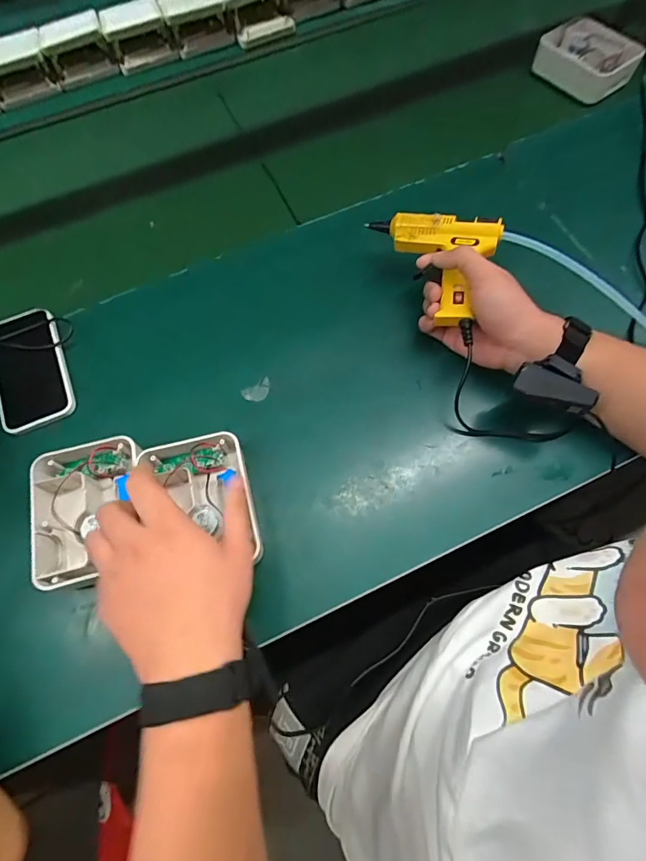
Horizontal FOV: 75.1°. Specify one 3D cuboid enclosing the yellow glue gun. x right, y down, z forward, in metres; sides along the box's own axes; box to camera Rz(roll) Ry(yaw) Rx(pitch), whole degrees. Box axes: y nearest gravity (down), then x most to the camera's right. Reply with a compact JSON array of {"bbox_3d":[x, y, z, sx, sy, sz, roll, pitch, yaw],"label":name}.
[{"bbox_3d":[0.109,-0.177,0.442,0.135,0.034,0.117,12,69,8],"label":"yellow glue gun"}]

